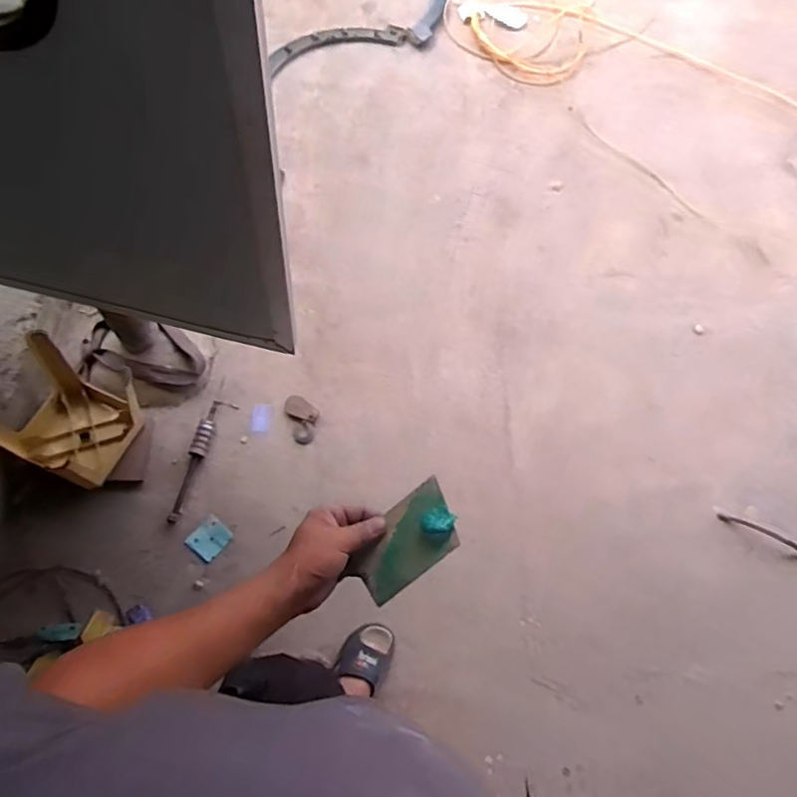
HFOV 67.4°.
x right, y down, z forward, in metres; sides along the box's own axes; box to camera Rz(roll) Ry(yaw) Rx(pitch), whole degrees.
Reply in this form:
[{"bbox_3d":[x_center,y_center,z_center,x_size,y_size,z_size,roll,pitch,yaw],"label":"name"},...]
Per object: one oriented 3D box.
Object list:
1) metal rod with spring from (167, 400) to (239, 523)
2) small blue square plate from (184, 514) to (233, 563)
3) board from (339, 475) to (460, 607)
[{"bbox_3d":[-0.574,0.168,1.700,0.067,0.035,0.369,21,68,2],"label":"metal rod with spring"},{"bbox_3d":[-0.511,0.379,1.617,0.091,0.017,0.099,41,67,-1],"label":"small blue square plate"},{"bbox_3d":[0.004,0.152,0.620,0.129,0.016,0.071,-42,64,10],"label":"board"}]

